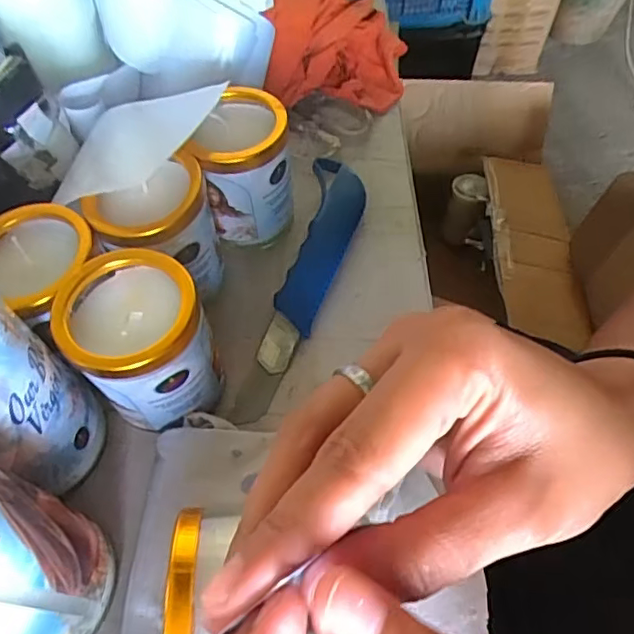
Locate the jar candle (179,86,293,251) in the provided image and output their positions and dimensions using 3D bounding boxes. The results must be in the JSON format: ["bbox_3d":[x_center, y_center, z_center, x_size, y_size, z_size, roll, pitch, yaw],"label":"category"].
[{"bbox_3d":[-0.040,-0.085,0.336,0.048,0.081,0.059,1,58,1],"label":"jar candle"}]

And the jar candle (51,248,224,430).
[{"bbox_3d":[-0.080,0.017,0.271,0.058,0.087,0.060,0,58,0],"label":"jar candle"}]

